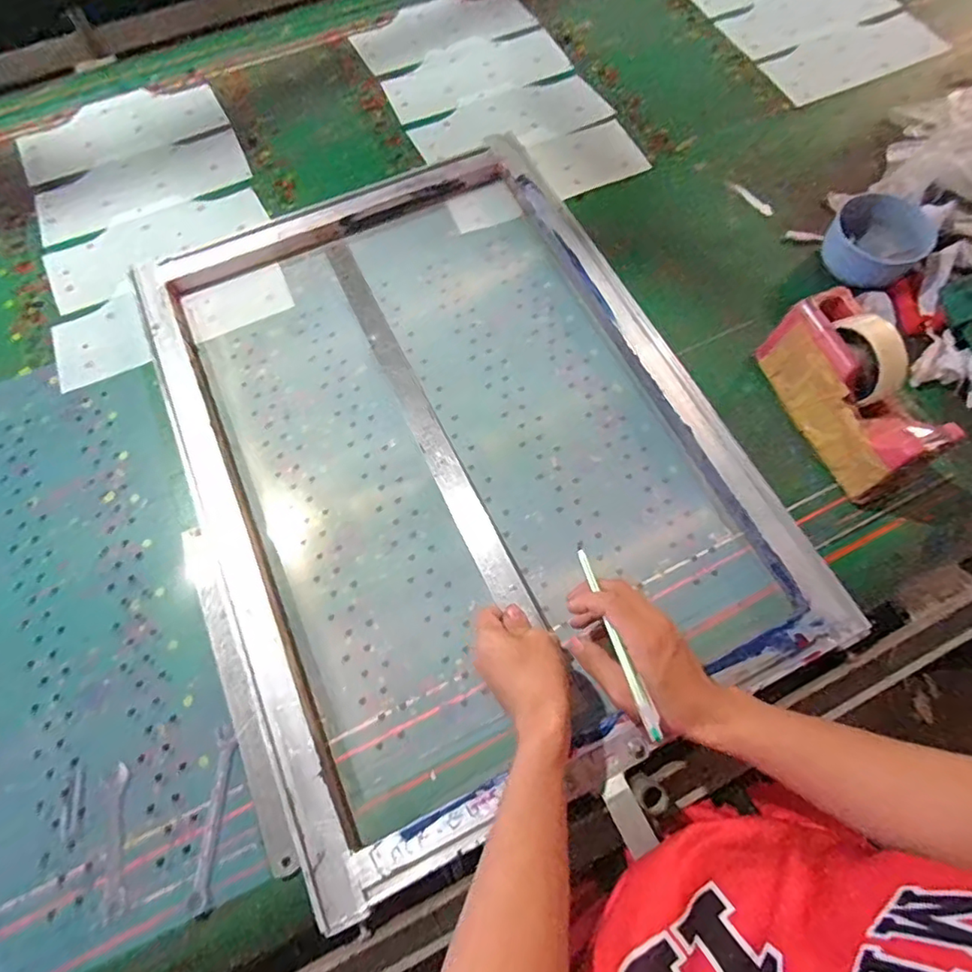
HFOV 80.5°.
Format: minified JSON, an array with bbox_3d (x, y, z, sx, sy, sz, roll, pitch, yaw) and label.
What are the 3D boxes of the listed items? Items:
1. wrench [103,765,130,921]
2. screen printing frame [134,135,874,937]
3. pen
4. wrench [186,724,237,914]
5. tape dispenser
[{"bbox_3d":[-0.322,0.308,0.500,0.018,0.004,0.116,-14,69,-4],"label":"wrench"},{"bbox_3d":[-0.052,-0.053,0.623,0.544,0.040,0.718,-24,70,-8],"label":"screen printing frame"},{"bbox_3d":[0.106,0.124,0.471,0.010,0.011,0.165,-14,55,-4],"label":"pen"},{"bbox_3d":[-0.239,0.287,0.502,0.020,0.005,0.140,-1,69,1],"label":"wrench"},{"bbox_3d":[0.374,-0.099,0.591,0.061,0.118,0.200,-20,70,-6],"label":"tape dispenser"}]

